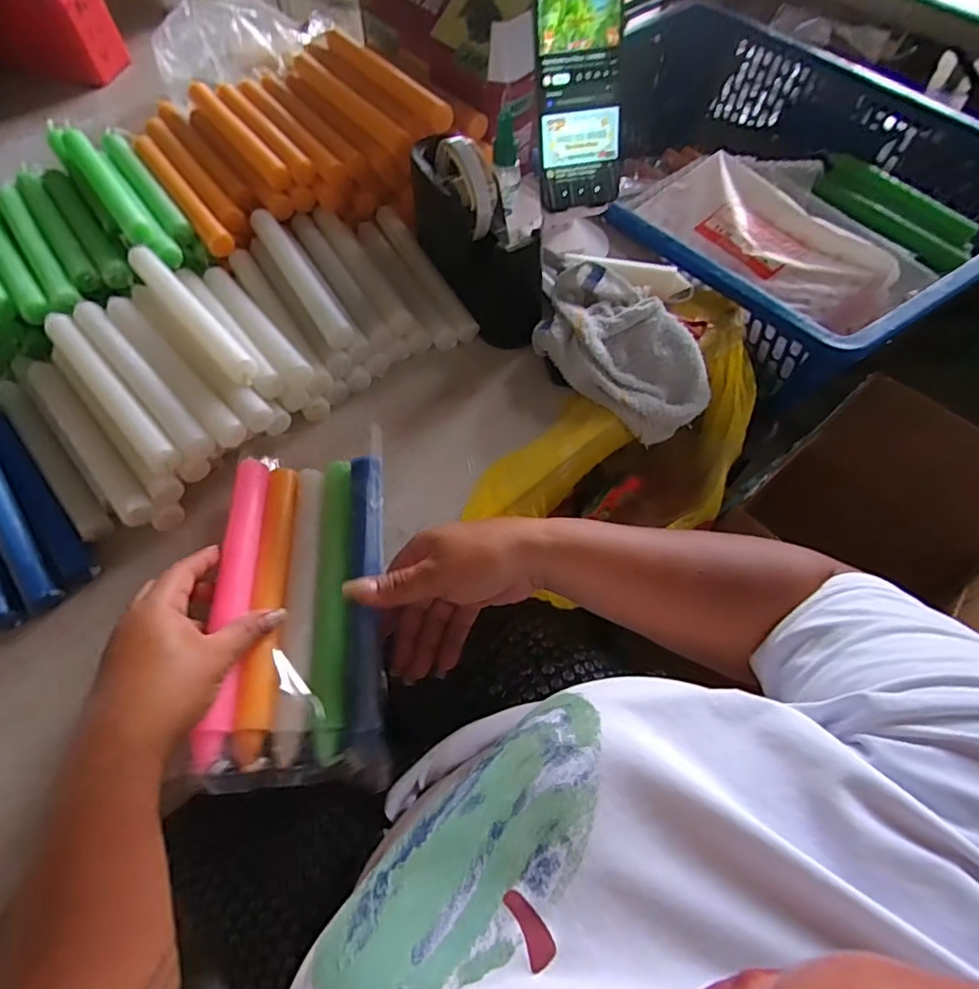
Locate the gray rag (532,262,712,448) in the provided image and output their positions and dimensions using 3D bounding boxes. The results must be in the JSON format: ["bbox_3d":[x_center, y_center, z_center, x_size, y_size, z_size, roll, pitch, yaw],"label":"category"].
[{"bbox_3d":[0.118,-0.125,0.505,0.166,0.074,0.106,26,64,15],"label":"gray rag"}]

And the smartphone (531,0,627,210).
[{"bbox_3d":[0.078,-0.337,0.482,0.075,0.160,0.016,-13,36,-7],"label":"smartphone"}]

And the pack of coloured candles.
[{"bbox_3d":[-0.127,0.073,0.384,0.110,0.030,0.221,-5,65,-3],"label":"pack of coloured candles"}]

